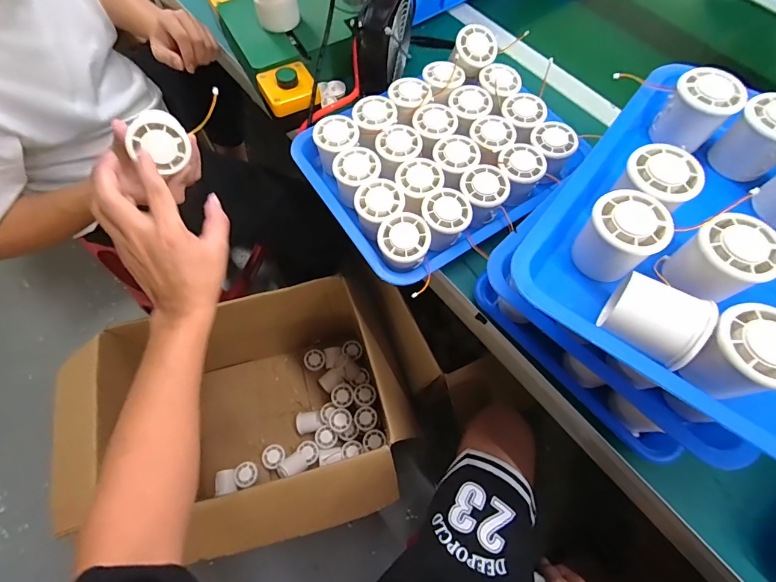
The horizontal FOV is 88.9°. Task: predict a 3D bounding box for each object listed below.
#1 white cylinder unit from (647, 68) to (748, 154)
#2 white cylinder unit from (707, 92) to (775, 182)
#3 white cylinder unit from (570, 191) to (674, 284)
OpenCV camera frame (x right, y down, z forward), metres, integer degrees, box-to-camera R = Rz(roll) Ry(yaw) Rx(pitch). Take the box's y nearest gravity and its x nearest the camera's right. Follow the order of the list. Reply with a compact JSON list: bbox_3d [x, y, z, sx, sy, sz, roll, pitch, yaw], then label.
[{"bbox_3d":[0.293,-0.172,0.375,0.054,0.053,0.058,-40,73,-18],"label":"white cylinder unit"},{"bbox_3d":[0.345,-0.139,0.365,0.053,0.060,0.060,-29,70,-14],"label":"white cylinder unit"},{"bbox_3d":[0.183,-0.042,0.321,0.053,0.058,0.054,1,66,-2],"label":"white cylinder unit"}]

